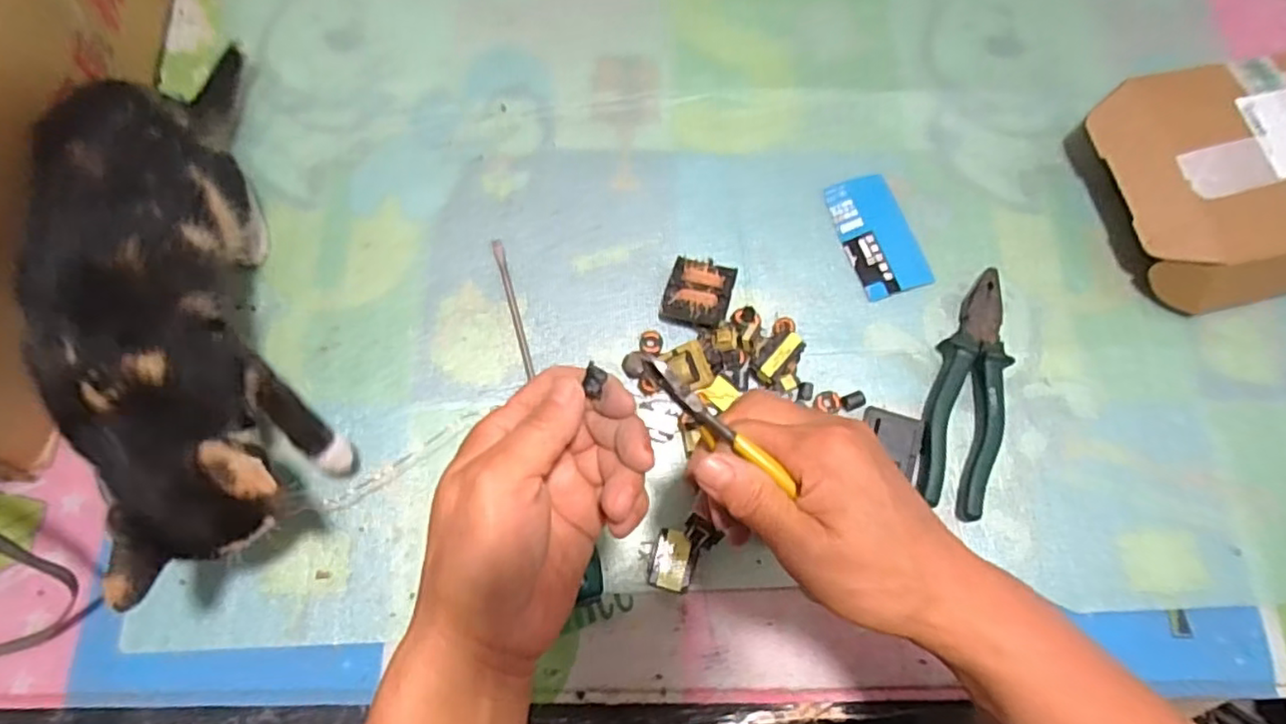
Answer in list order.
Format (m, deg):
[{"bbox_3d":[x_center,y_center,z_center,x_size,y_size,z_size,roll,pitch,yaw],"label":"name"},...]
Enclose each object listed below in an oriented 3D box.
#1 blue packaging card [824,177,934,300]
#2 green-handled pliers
[{"bbox_3d":[0.195,-0.107,0.543,0.057,0.008,0.107,-18,74,-6],"label":"blue packaging card"},{"bbox_3d":[0.249,0.019,0.496,0.050,0.019,0.192,20,74,5],"label":"green-handled pliers"}]

